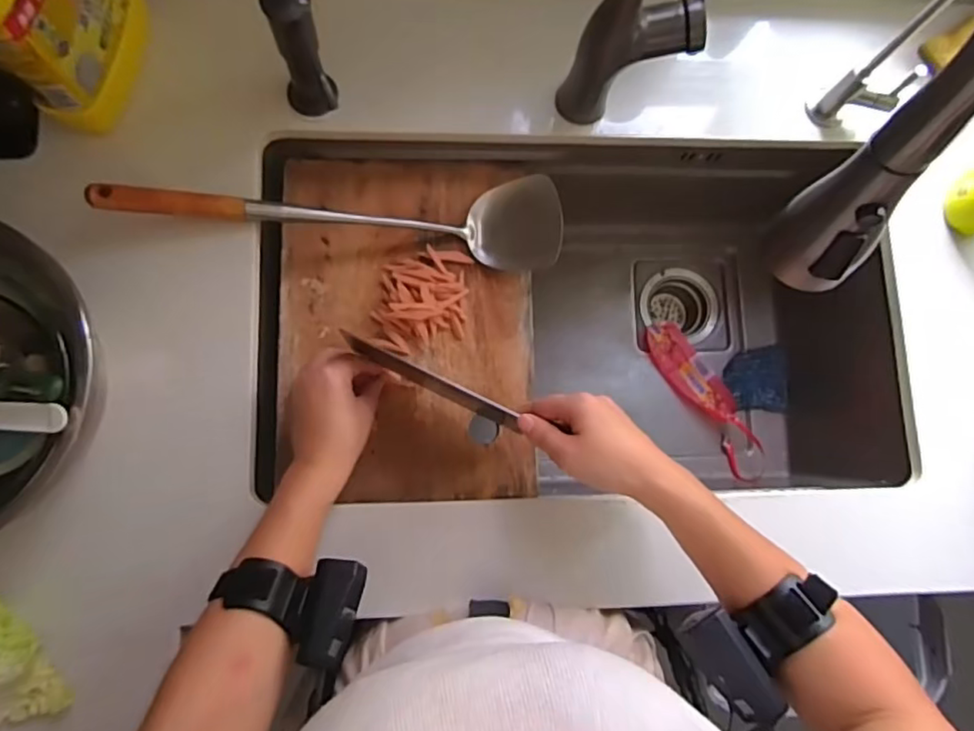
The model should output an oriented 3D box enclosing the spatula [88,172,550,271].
[{"bbox_3d":[-0.126,-0.142,0.555,0.399,0.088,0.078,0,82,-4],"label":"spatula"}]

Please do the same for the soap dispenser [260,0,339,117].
[{"bbox_3d":[-0.156,-0.258,0.503,0.041,0.116,0.047,-17,83,-7],"label":"soap dispenser"}]

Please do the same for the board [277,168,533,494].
[{"bbox_3d":[-0.079,-0.041,0.593,0.246,0.010,0.339,0,82,-4],"label":"board"}]

